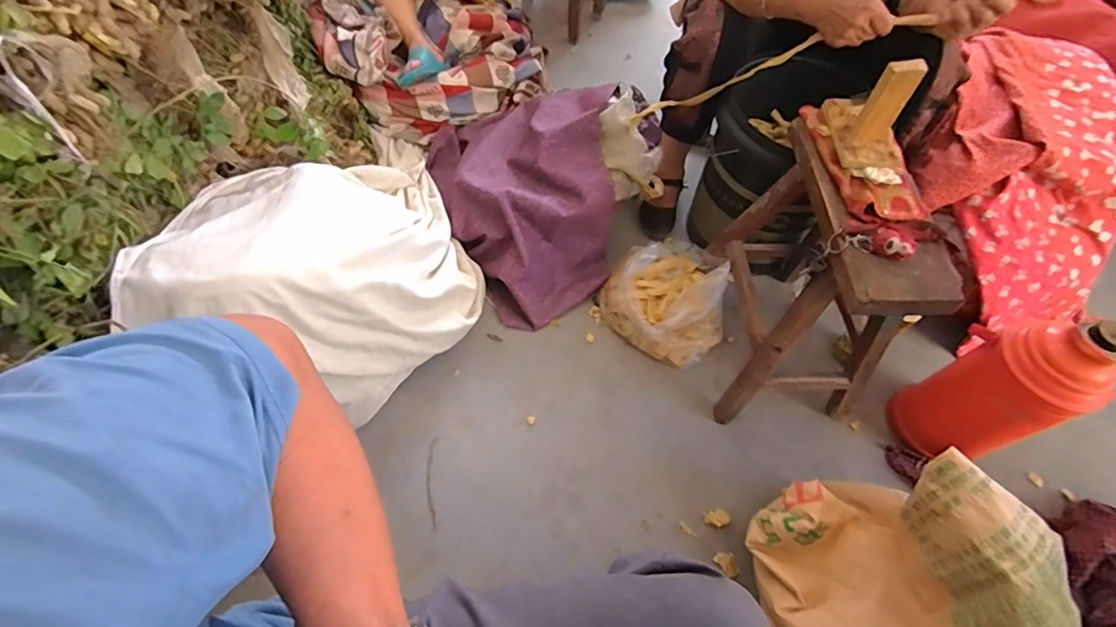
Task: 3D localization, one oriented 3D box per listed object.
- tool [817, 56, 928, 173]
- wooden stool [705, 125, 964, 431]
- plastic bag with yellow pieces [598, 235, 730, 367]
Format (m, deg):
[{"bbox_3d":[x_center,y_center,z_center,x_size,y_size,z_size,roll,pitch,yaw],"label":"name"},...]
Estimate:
[{"bbox_3d":[0.470,-0.304,0.742,0.092,0.131,0.159,3,58,-2],"label":"tool"},{"bbox_3d":[0.438,-0.059,0.907,0.239,0.403,0.352,1,58,-3],"label":"wooden stool"},{"bbox_3d":[0.235,-0.035,1.086,0.237,0.105,0.256,-32,65,-22],"label":"plastic bag with yellow pieces"}]

